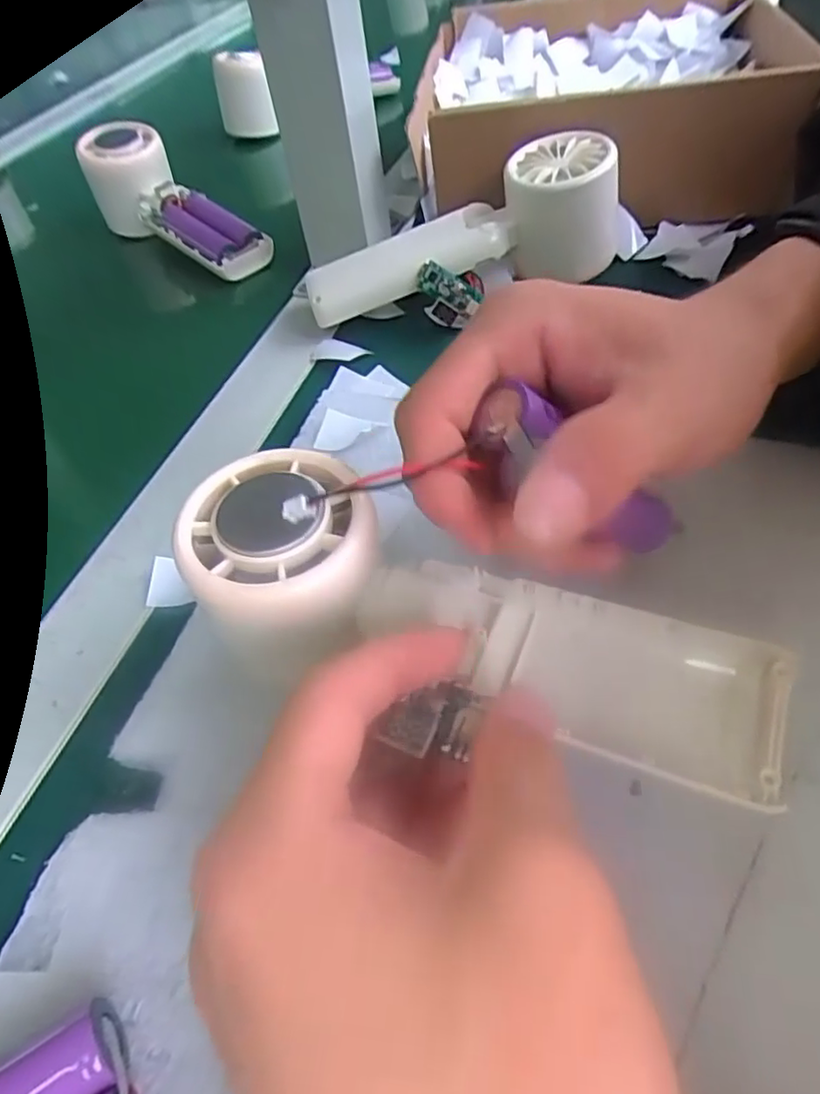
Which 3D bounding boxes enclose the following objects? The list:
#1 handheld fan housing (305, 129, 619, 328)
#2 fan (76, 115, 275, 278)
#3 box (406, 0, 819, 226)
[{"bbox_3d":[0.032,-0.158,0.329,0.175,0.058,0.049,-16,51,-4],"label":"handheld fan housing"},{"bbox_3d":[-0.154,-0.222,0.428,0.156,0.055,0.046,39,61,17],"label":"fan"},{"bbox_3d":[0.116,-0.287,0.408,0.203,0.068,0.244,1,52,10],"label":"box"}]

